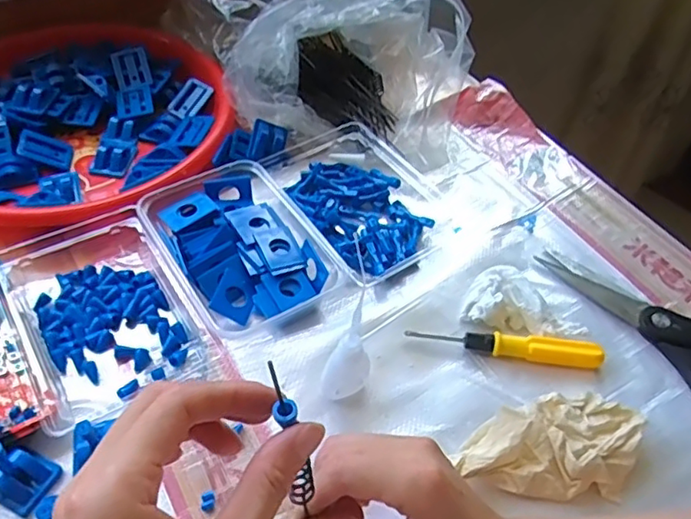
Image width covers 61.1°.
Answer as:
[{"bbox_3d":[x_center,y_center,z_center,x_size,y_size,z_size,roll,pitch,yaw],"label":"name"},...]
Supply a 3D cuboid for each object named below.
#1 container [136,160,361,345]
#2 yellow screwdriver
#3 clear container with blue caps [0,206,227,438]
[{"bbox_3d":[-0.085,-0.009,0.476,0.113,0.035,0.163,-29,56,-25],"label":"container"},{"bbox_3d":[0.118,0.062,0.435,0.138,0.018,0.020,9,49,4],"label":"yellow screwdriver"},{"bbox_3d":[-0.186,0.032,0.436,0.121,0.034,0.170,-28,56,-24],"label":"clear container with blue caps"}]

